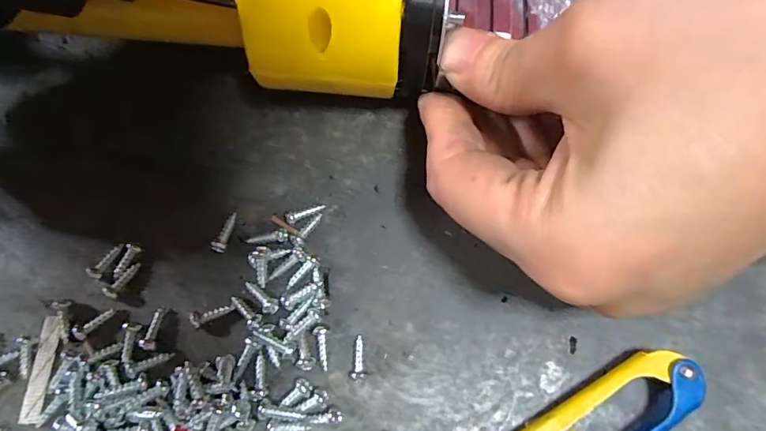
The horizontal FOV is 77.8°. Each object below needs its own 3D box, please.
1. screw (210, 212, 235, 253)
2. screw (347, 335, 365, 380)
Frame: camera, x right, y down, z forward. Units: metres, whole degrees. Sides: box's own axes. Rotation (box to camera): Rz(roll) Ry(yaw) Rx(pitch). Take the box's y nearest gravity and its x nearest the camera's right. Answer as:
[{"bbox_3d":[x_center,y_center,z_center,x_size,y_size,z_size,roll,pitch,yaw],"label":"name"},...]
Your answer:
[{"bbox_3d":[-0.054,0.006,0.161,0.004,0.004,0.014,8,69,6],"label":"screw"},{"bbox_3d":[-0.008,0.043,0.144,0.005,0.005,0.013,-1,68,2],"label":"screw"}]

